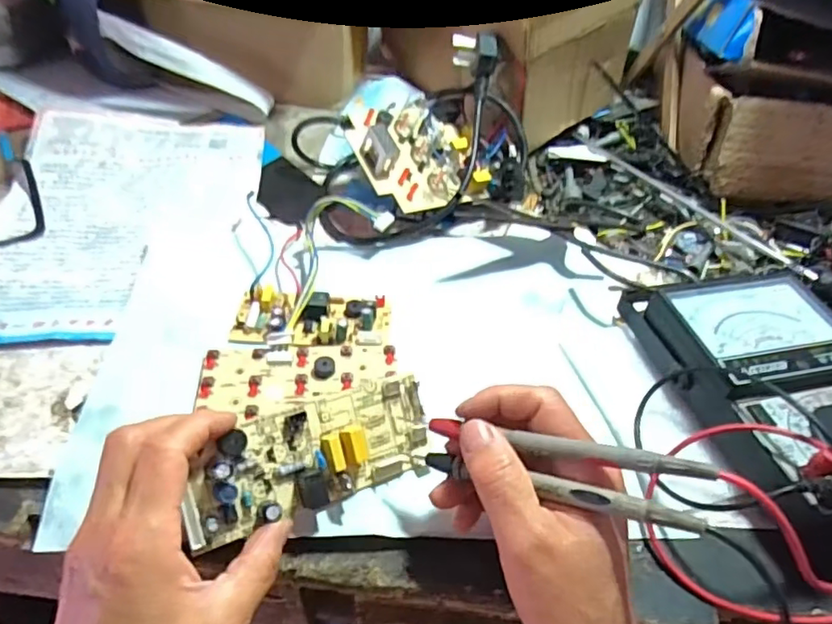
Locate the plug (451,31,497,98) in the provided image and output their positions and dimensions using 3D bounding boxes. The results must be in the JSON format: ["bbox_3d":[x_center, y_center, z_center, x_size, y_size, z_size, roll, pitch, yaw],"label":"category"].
[{"bbox_3d":[0.049,-0.215,0.506,0.038,0.042,0.030,8,46,1],"label":"plug"}]

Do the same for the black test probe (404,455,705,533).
[{"bbox_3d":[0.055,0.077,0.261,0.136,0.007,0.008,3,41,35],"label":"black test probe"}]

